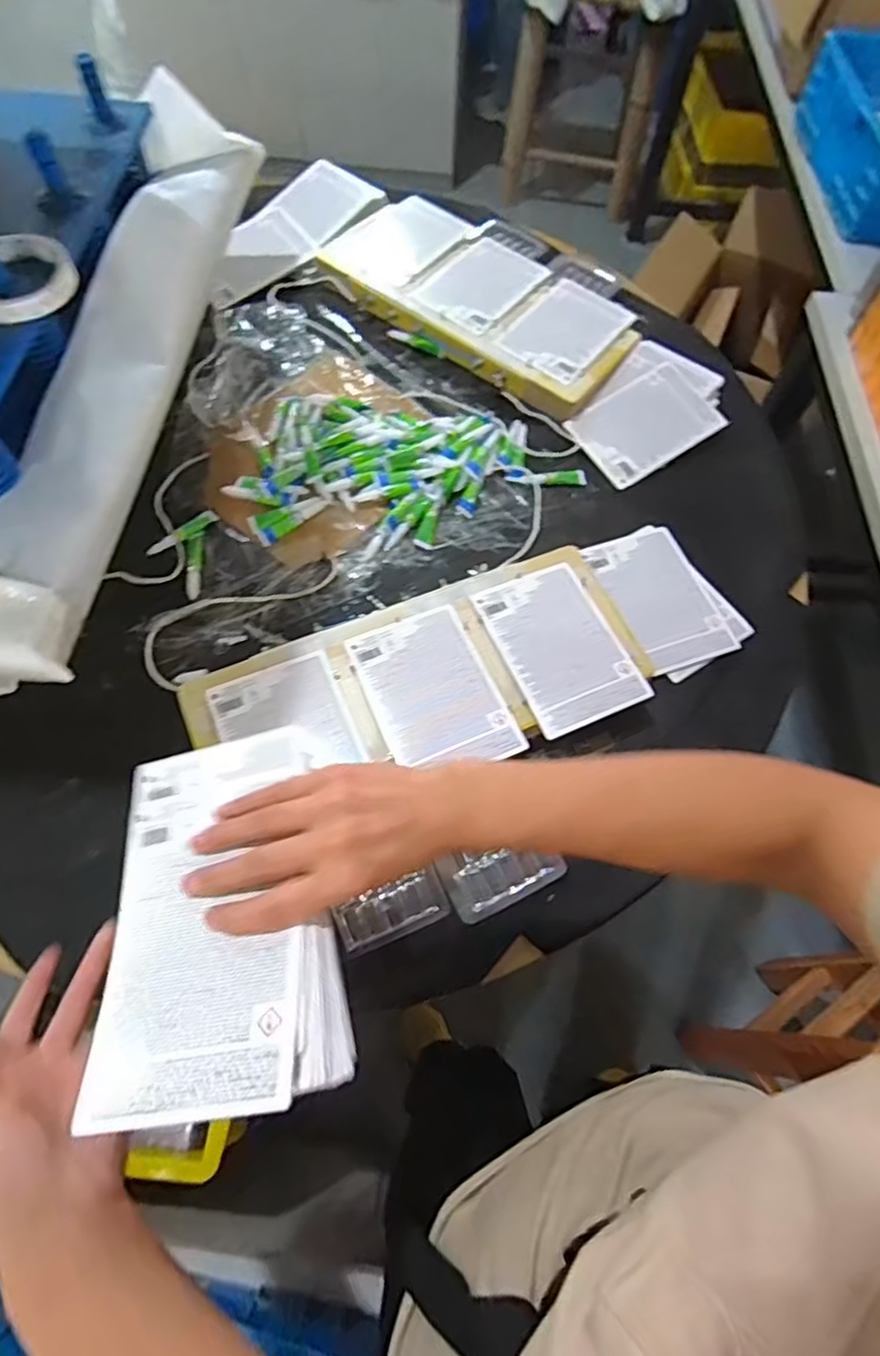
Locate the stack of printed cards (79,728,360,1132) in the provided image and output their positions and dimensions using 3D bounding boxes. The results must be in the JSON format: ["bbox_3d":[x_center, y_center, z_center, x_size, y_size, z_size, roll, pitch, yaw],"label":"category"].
[{"bbox_3d":[-0.119,0.124,0.358,0.126,0.024,0.197,-14,55,9],"label":"stack of printed cards"}]

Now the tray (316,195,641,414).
[{"bbox_3d":[0.058,-0.515,0.876,0.418,0.031,0.206,38,68,15],"label":"tray"}]

